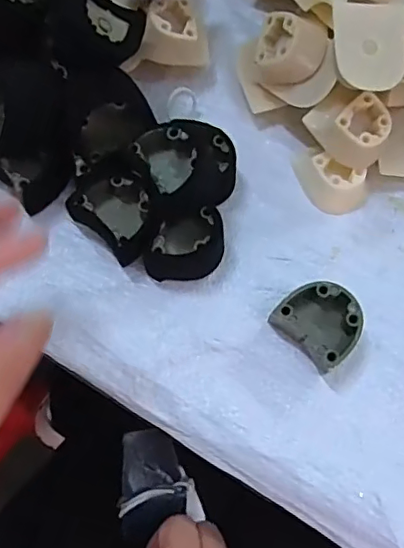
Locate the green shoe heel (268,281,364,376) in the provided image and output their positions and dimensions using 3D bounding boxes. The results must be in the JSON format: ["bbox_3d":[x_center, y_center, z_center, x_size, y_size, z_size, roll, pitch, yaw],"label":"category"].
[{"bbox_3d":[0.067,0.028,0.312,0.038,0.027,0.045,-39,78,-15],"label":"green shoe heel"}]

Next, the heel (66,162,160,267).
[{"bbox_3d":[-0.047,-0.037,0.326,0.053,0.033,0.042,39,74,9],"label":"heel"}]

